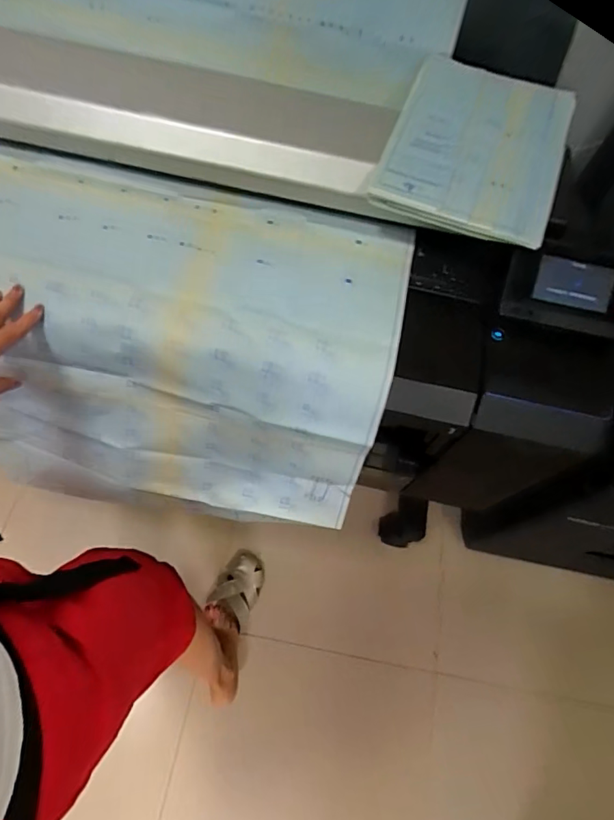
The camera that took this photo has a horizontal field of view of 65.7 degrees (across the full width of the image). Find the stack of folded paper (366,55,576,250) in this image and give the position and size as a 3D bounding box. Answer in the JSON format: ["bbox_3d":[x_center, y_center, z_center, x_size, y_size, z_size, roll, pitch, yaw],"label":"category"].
[{"bbox_3d":[0.219,-0.339,0.612,0.211,0.038,0.266,20,68,6],"label":"stack of folded paper"}]

